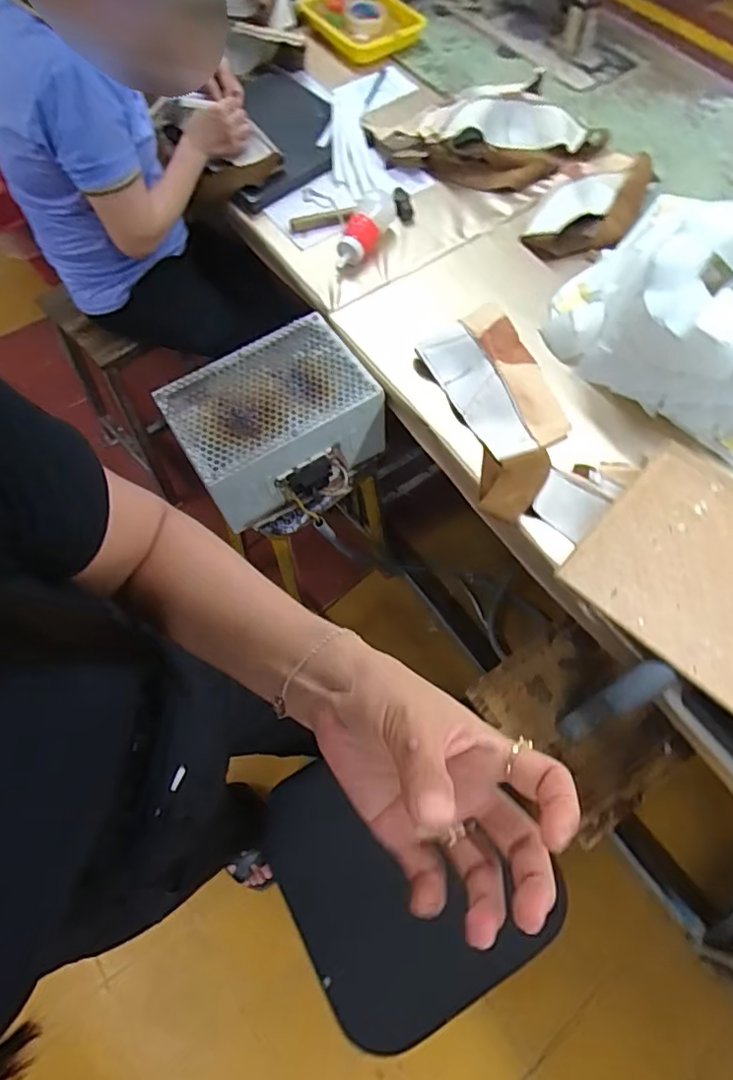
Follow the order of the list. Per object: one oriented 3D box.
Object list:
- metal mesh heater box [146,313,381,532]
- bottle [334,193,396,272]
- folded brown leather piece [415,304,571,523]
[{"bbox_3d":[-0.138,-0.178,0.945,0.302,0.166,0.247,-28,68,-12],"label":"metal mesh heater box"},{"bbox_3d":[-0.004,-0.530,0.974,0.053,0.046,0.152,25,67,11],"label":"bottle"},{"bbox_3d":[0.199,-0.191,0.820,0.159,0.049,0.317,-17,66,-4],"label":"folded brown leather piece"}]

